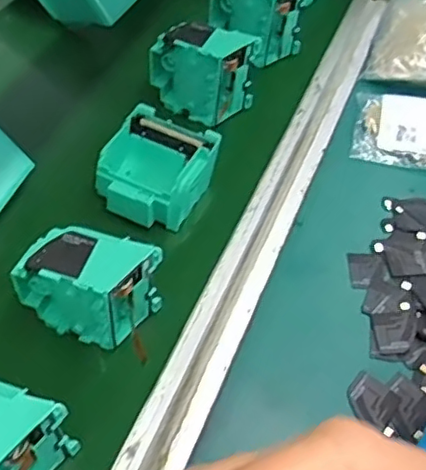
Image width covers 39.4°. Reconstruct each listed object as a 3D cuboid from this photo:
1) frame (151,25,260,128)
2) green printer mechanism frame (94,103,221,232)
[{"bbox_3d":[-0.010,-0.138,0.497,0.083,0.071,0.041,20,57,11],"label":"frame"},{"bbox_3d":[-0.043,-0.049,0.450,0.075,0.035,0.081,23,58,13],"label":"green printer mechanism frame"}]

